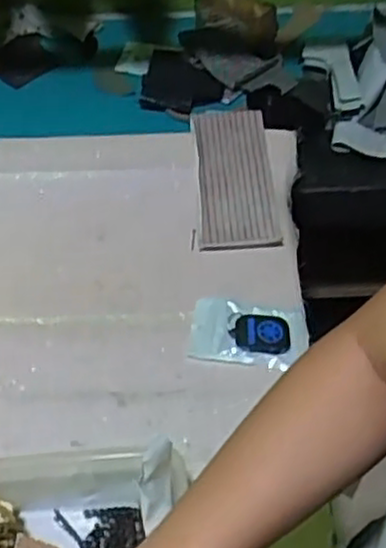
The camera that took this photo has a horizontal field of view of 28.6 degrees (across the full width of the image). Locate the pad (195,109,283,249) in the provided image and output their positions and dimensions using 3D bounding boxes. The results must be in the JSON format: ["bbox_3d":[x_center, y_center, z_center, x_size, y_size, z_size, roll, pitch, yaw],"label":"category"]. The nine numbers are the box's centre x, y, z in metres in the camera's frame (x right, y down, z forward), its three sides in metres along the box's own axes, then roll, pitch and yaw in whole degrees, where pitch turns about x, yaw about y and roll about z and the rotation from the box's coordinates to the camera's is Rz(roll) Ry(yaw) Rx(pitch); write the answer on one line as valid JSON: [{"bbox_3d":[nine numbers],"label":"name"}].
[{"bbox_3d":[0.043,-0.104,0.792,0.078,0.011,0.178,-4,61,1],"label":"pad"}]

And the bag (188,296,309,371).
[{"bbox_3d":[0.051,0.053,0.690,0.102,0.011,0.067,8,52,5],"label":"bag"}]

